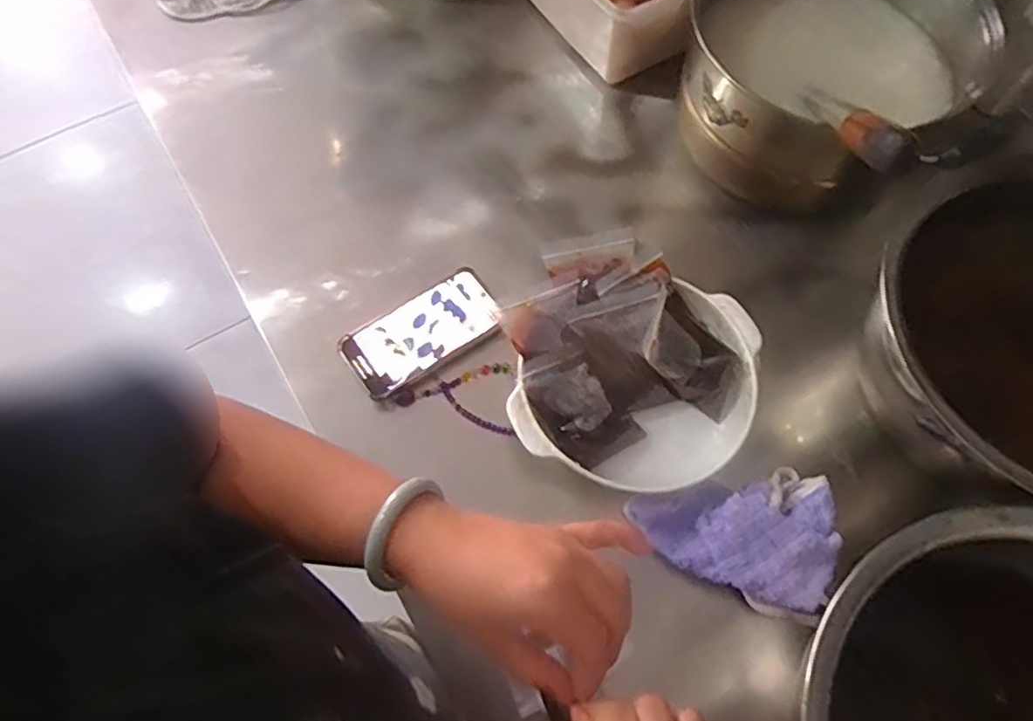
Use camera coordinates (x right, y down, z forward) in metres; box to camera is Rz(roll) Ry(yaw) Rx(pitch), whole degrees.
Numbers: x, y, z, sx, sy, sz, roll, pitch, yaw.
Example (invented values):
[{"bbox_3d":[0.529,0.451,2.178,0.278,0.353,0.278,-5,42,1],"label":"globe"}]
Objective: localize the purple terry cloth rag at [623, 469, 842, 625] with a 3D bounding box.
[{"bbox_3d":[0.188,0.156,0.552,0.168,0.050,0.117,-4,67,-2],"label":"purple terry cloth rag"}]

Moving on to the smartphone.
[{"bbox_3d":[-0.093,-0.028,0.646,0.155,0.014,0.074,-33,82,-17],"label":"smartphone"}]

